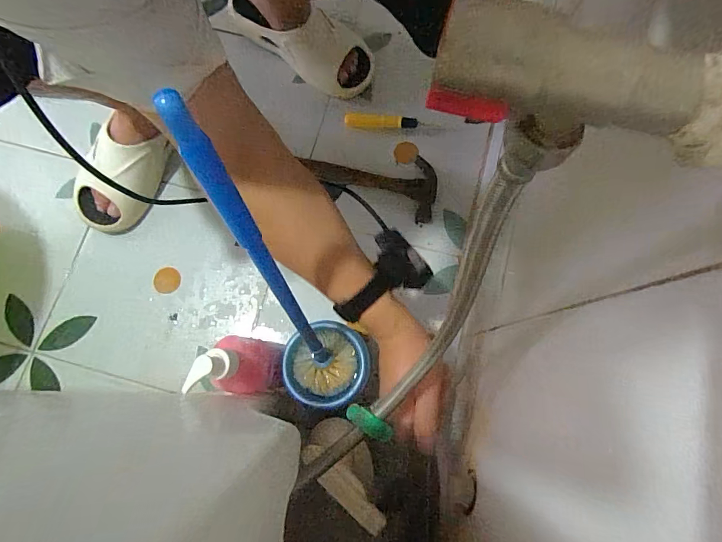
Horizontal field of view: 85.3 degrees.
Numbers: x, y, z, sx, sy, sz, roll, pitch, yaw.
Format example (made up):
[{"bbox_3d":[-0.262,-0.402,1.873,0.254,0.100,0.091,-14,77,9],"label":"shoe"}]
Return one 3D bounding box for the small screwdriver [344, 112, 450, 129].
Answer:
[{"bbox_3d":[0.054,-0.243,0.634,0.161,0.014,0.026,4,78,2],"label":"small screwdriver"}]

